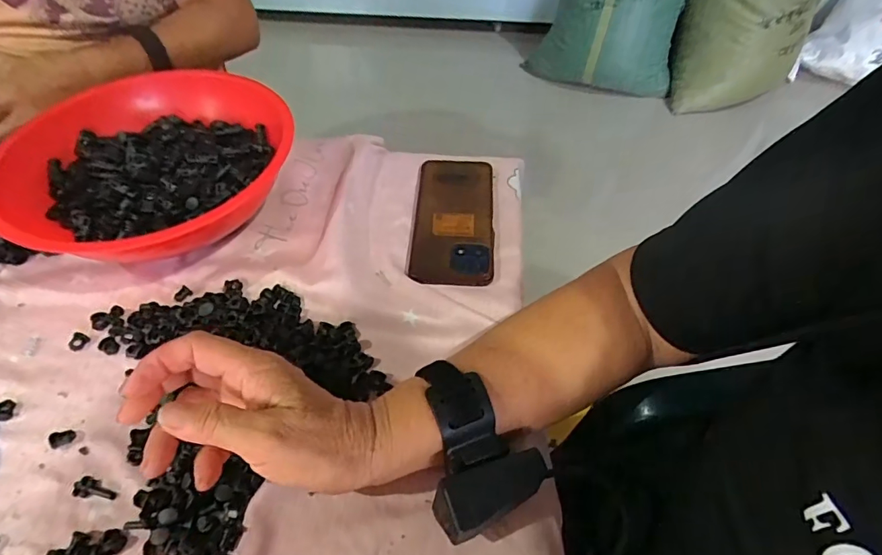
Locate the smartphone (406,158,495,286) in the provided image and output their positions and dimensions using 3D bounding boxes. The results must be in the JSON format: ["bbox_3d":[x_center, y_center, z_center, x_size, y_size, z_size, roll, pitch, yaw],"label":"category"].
[{"bbox_3d":[0.011,-0.064,0.462,0.078,0.011,0.164,3,52,1],"label":"smartphone"}]

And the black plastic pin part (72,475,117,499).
[{"bbox_3d":[-0.230,0.141,0.312,0.030,0.005,0.013,16,54,12],"label":"black plastic pin part"}]

